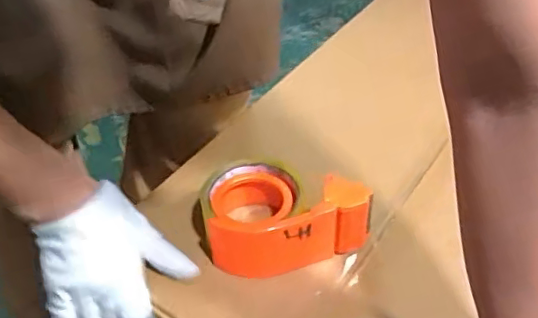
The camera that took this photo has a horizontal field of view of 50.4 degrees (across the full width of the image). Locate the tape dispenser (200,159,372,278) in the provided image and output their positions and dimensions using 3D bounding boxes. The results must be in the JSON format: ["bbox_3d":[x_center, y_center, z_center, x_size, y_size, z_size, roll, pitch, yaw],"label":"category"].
[{"bbox_3d":[0.013,0.041,0.504,0.139,0.064,0.093,-7,43,-5],"label":"tape dispenser"}]

